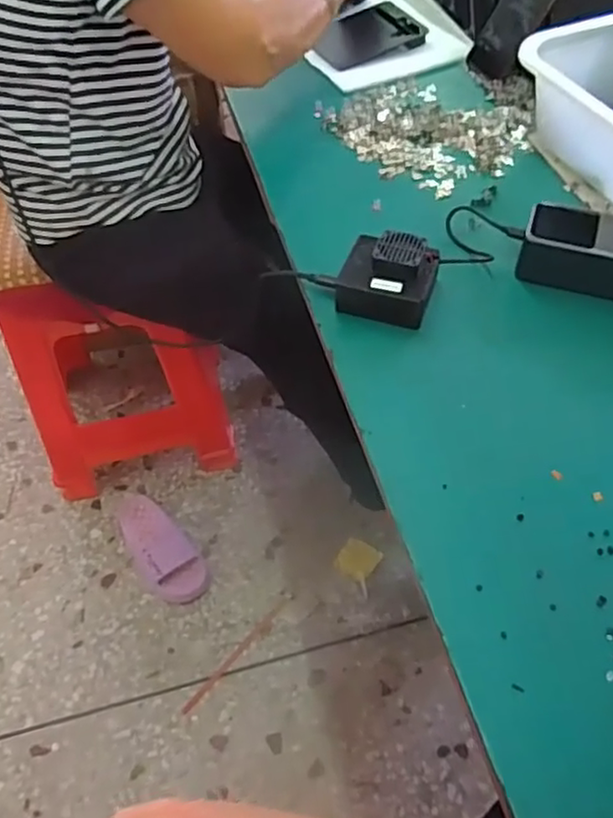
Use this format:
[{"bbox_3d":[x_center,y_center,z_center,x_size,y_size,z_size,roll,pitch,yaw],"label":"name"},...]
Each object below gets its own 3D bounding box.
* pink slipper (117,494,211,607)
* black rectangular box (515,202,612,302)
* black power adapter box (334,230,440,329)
[{"bbox_3d":[-0.277,0.242,1.175,0.099,0.059,0.253,-34,59,-22],"label":"pink slipper"},{"bbox_3d":[0.250,-0.131,0.552,0.129,0.054,0.050,15,54,12],"label":"black rectangular box"},{"bbox_3d":[0.070,-0.113,0.548,0.077,0.046,0.069,14,54,12],"label":"black power adapter box"}]

